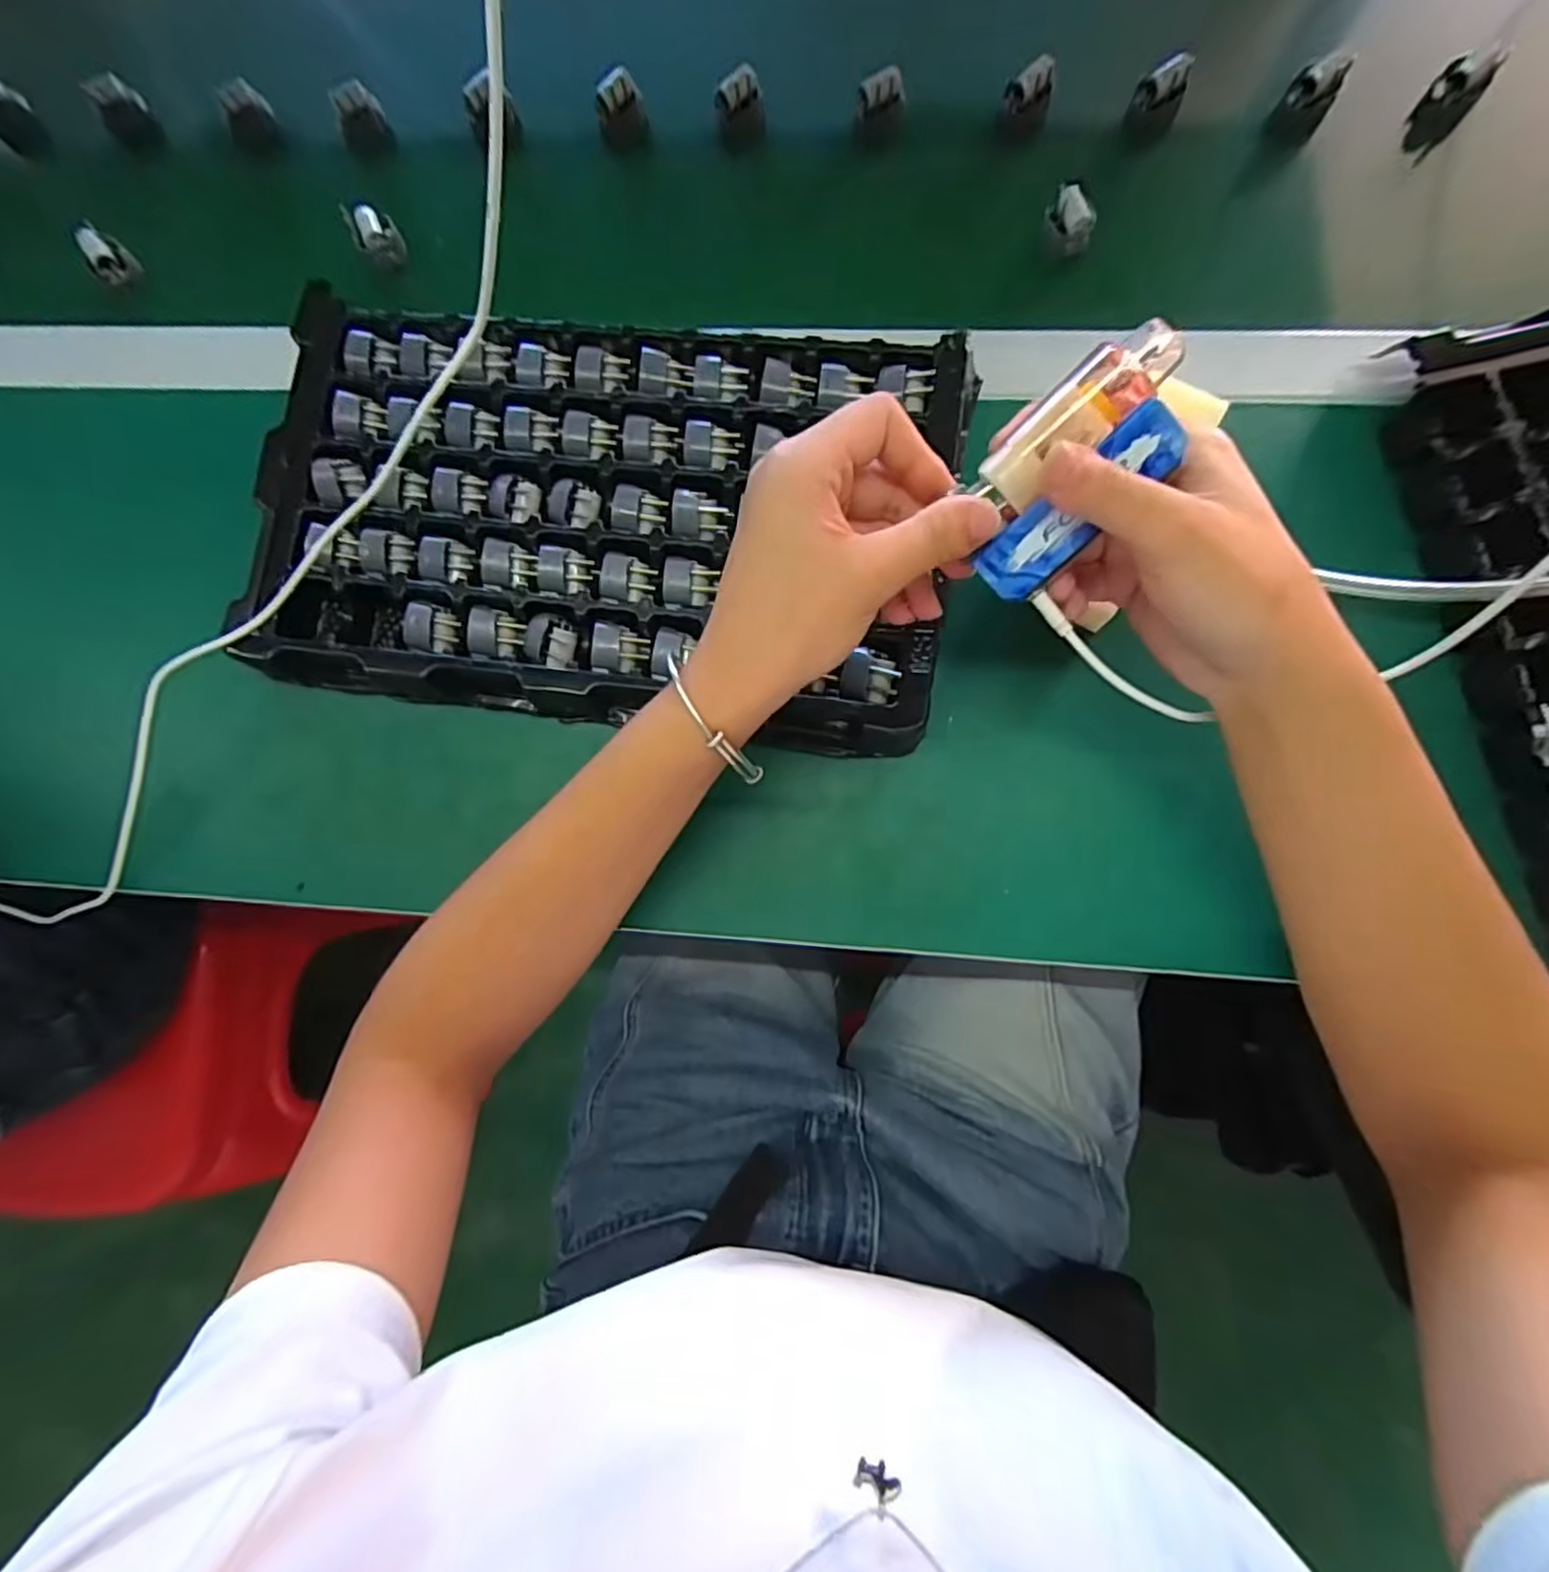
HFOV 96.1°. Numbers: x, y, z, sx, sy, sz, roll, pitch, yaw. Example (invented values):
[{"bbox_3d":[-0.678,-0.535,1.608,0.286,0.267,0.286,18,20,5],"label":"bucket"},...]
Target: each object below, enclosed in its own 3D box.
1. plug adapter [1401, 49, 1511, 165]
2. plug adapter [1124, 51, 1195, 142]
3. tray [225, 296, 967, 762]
[{"bbox_3d":[0.377,-0.383,0.392,0.025,0.048,0.015,39,87,7],"label":"plug adapter"},{"bbox_3d":[0.221,-0.396,0.402,0.023,0.038,0.017,-3,83,3],"label":"plug adapter"},{"bbox_3d":[-0.091,-0.140,0.372,0.365,0.034,0.214,8,83,5],"label":"tray"}]

